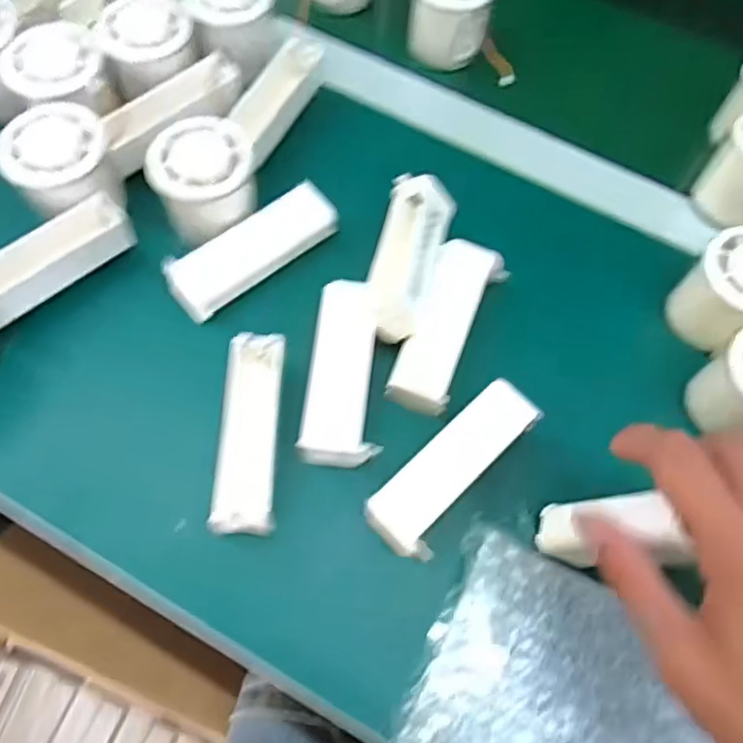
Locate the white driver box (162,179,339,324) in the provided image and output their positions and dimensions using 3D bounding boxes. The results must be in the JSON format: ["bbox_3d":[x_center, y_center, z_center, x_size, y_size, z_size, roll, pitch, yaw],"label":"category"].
[{"bbox_3d":[-0.070,-0.073,0.390,0.106,0.021,0.033,-36,72,-17],"label":"white driver box"}]

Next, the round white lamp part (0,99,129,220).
[{"bbox_3d":[-0.180,-0.119,0.386,0.059,0.048,0.065,-27,70,-14],"label":"round white lamp part"}]

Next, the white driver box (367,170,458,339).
[{"bbox_3d":[0.023,-0.070,0.384,0.039,0.020,0.108,11,66,2],"label":"white driver box"}]

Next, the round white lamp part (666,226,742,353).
[{"bbox_3d":[0.214,-0.045,0.388,0.060,0.063,0.055,1,66,-2],"label":"round white lamp part"}]

